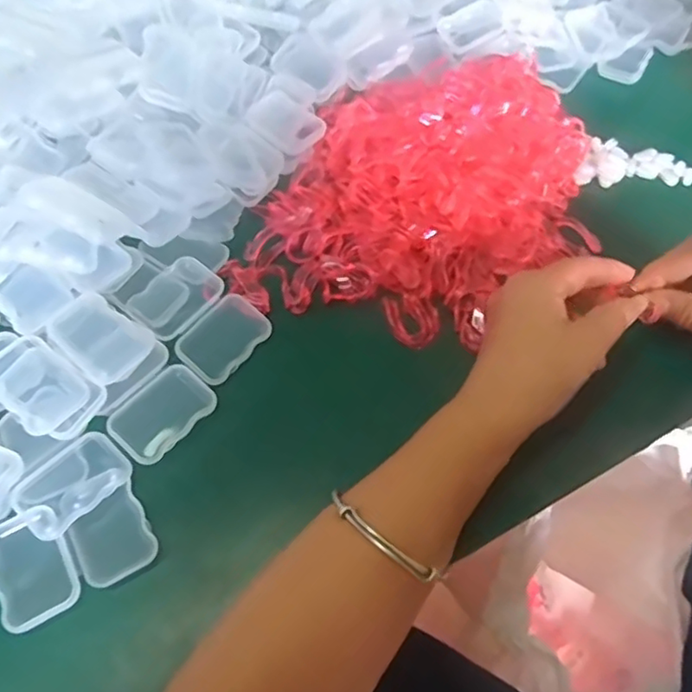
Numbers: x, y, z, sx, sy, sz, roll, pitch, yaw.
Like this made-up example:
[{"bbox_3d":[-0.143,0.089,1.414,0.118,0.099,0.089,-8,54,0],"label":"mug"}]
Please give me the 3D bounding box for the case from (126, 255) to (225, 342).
[{"bbox_3d":[-0.105,-0.030,0.381,0.038,0.015,0.053,35,64,17],"label":"case"}]

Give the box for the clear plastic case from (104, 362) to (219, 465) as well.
[{"bbox_3d":[-0.102,0.037,0.342,0.035,0.006,0.055,37,64,18],"label":"clear plastic case"}]

